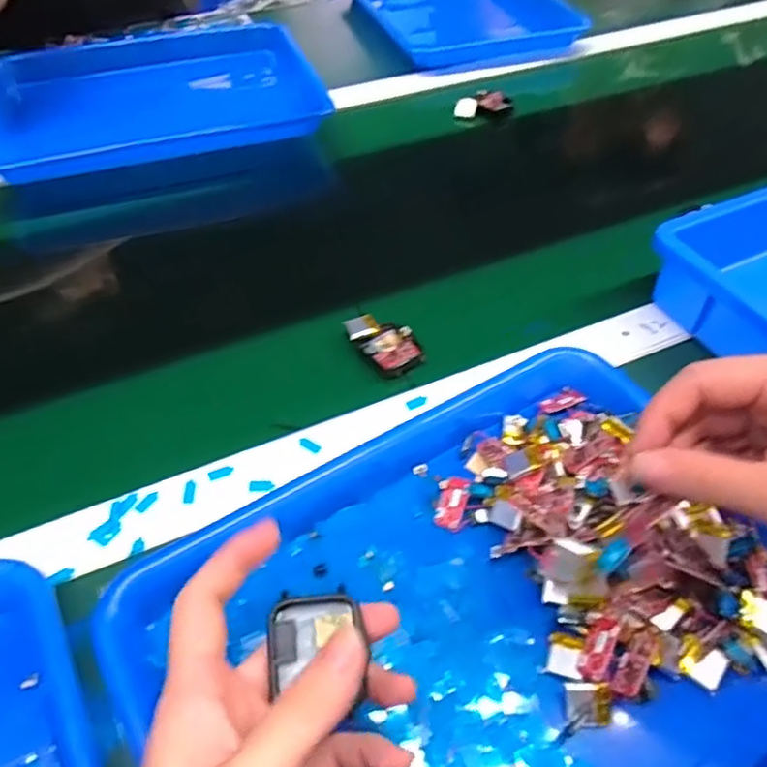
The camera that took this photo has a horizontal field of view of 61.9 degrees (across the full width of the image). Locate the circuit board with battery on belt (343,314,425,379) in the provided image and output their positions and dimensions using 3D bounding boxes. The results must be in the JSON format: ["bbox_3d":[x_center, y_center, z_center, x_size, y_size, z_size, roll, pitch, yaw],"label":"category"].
[{"bbox_3d":[0.002,-0.030,0.459,0.041,0.014,0.058,-29,56,-23],"label":"circuit board with battery on belt"}]

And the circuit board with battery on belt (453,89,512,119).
[{"bbox_3d":[0.107,-0.307,0.700,0.064,0.018,0.023,-15,51,-13],"label":"circuit board with battery on belt"}]

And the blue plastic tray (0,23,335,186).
[{"bbox_3d":[-0.245,-0.305,0.675,0.321,0.039,0.244,-18,52,-15],"label":"blue plastic tray"}]

